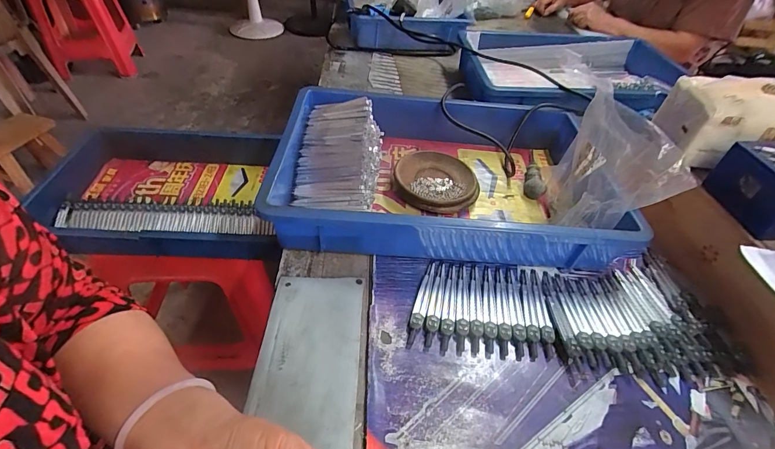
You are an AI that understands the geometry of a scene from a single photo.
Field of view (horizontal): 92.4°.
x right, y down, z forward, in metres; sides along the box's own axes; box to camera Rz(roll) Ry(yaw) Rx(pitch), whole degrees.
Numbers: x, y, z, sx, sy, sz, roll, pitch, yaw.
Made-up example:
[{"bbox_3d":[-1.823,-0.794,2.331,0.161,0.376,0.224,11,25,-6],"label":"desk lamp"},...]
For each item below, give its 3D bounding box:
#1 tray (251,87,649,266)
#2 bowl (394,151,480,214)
[{"bbox_3d":[0.079,-0.072,0.519,0.424,0.080,0.281,4,46,-2],"label":"tray"},{"bbox_3d":[0.070,-0.059,0.535,0.117,0.034,0.116,2,47,-3],"label":"bowl"}]

